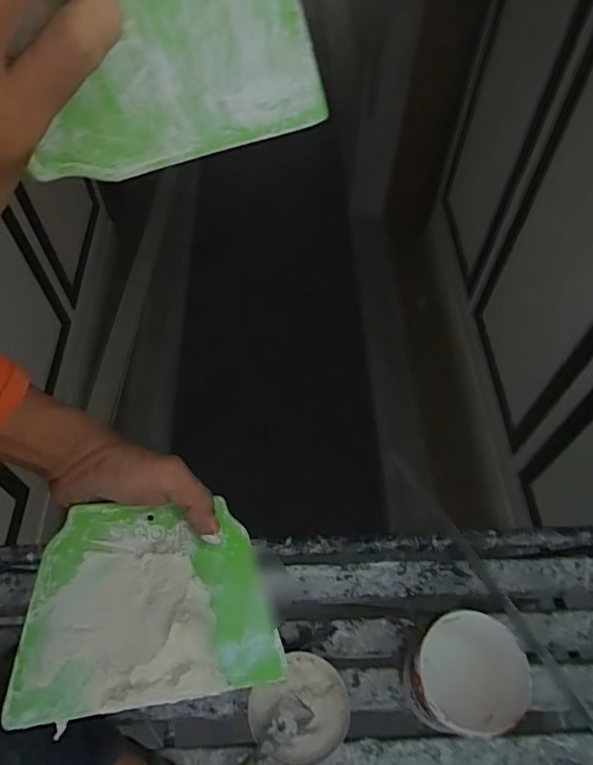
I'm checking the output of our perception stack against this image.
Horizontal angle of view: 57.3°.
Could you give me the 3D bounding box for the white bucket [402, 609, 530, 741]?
[{"bbox_3d":[0.283,0.505,0.936,0.177,0.196,0.163,-1,59,1],"label":"white bucket"}]

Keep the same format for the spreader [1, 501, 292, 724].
[{"bbox_3d":[-0.096,0.143,0.362,0.161,0.025,0.125,-1,61,-20],"label":"spreader"}]

